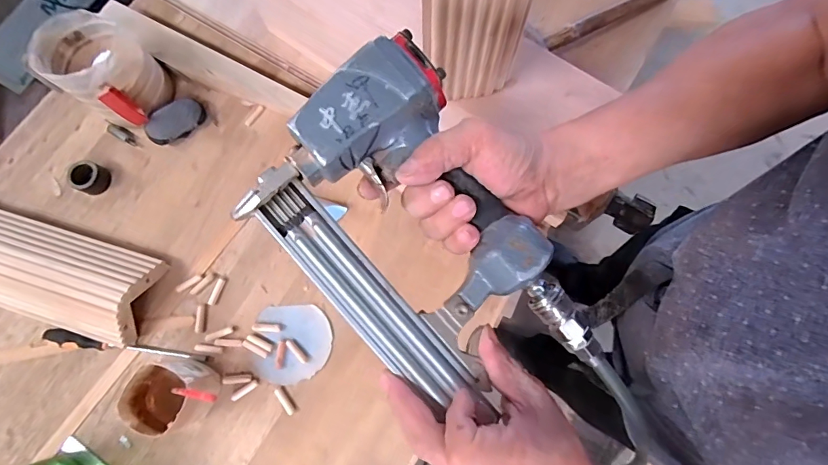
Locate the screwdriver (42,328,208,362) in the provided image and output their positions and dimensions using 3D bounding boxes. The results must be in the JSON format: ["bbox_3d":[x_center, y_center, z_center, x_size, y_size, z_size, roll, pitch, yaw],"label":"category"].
[{"bbox_3d":[-0.411,0.164,0.603,0.227,0.021,0.020,9,76,3],"label":"screwdriver"}]

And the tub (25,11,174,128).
[{"bbox_3d":[-0.459,-0.234,0.636,0.130,0.134,0.122,0,75,1],"label":"tub"}]

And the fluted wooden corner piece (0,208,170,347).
[{"bbox_3d":[-0.536,0.053,0.603,0.324,0.070,0.129,16,76,5],"label":"fluted wooden corner piece"}]

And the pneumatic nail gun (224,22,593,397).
[{"bbox_3d":[0.016,0.003,0.287,0.236,0.067,0.163,42,80,10],"label":"pneumatic nail gun"}]

